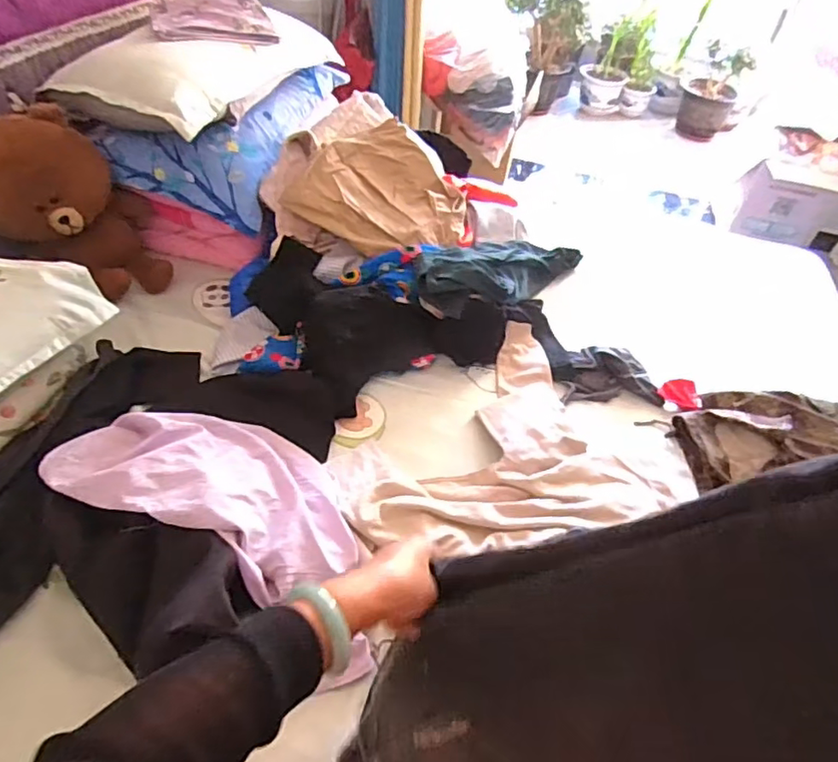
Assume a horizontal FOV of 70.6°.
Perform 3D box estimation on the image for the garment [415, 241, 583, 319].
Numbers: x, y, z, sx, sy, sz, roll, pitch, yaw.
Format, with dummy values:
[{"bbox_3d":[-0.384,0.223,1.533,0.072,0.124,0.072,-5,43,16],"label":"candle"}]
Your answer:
[{"bbox_3d":[0.197,-0.259,1.409,0.202,0.117,0.519,37,34,25],"label":"garment"}]

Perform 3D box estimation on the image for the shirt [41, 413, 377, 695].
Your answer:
[{"bbox_3d":[-0.291,0.172,0.922,0.502,0.131,0.285,25,50,16],"label":"shirt"}]

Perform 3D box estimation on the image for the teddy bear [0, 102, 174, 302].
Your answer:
[{"bbox_3d":[-0.751,-0.361,1.248,0.313,0.352,0.223,-26,55,-27],"label":"teddy bear"}]

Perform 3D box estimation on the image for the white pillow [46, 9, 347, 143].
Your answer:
[{"bbox_3d":[-0.517,-0.748,1.379,0.357,0.155,0.604,18,48,11],"label":"white pillow"}]

